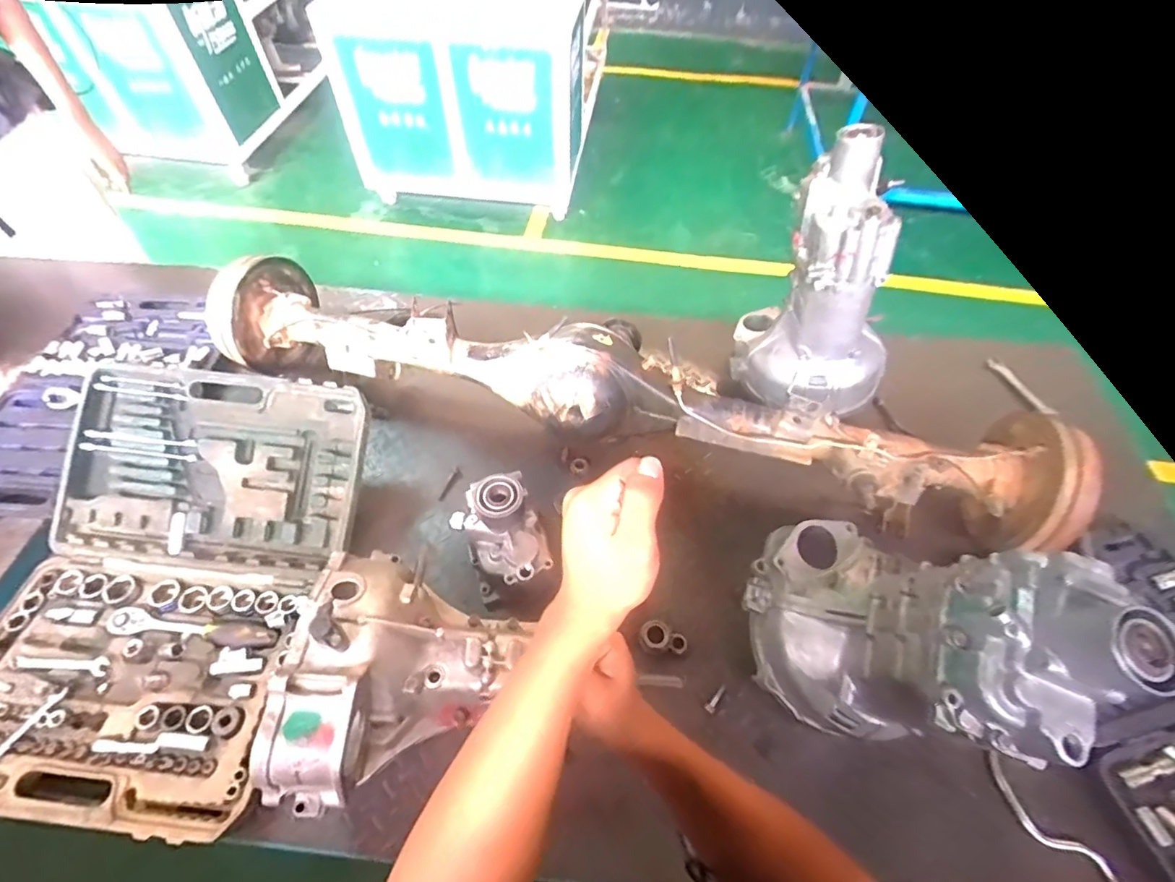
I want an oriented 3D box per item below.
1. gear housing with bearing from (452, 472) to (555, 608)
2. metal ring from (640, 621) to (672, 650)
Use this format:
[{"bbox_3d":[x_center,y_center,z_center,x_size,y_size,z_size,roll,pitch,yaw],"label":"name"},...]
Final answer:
[{"bbox_3d":[-0.136,0.155,0.820,0.124,0.174,0.157,-22,59,-16],"label":"gear housing with bearing"},{"bbox_3d":[0.106,0.303,0.806,0.044,0.014,0.047,1,56,-1],"label":"metal ring"}]

